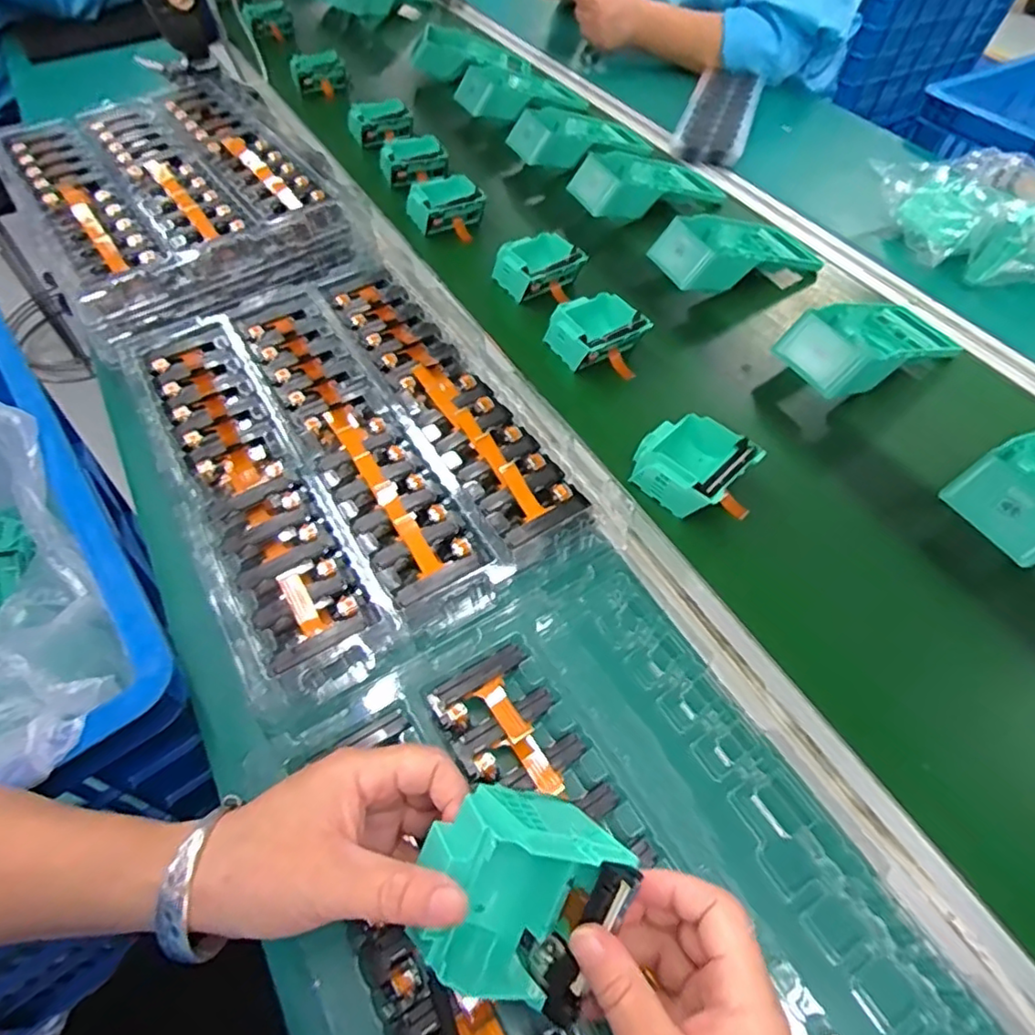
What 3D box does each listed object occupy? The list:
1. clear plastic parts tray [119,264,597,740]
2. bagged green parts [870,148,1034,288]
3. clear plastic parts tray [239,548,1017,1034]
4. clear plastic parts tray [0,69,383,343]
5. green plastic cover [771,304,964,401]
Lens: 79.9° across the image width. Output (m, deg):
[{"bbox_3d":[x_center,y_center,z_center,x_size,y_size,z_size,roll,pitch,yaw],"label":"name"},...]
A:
[{"bbox_3d":[-0.142,-0.067,0.481,0.250,0.024,0.381,-28,60,-19],"label":"clear plastic parts tray"},{"bbox_3d":[0.564,-0.353,0.691,0.233,0.086,0.185,-14,56,-11],"label":"bagged green parts"},{"bbox_3d":[0.057,0.224,0.314,0.270,0.032,0.387,-27,59,-19],"label":"clear plastic parts tray"},{"bbox_3d":[-0.344,-0.334,0.628,0.293,0.037,0.367,-32,61,-21],"label":"clear plastic parts tray"},{"bbox_3d":[0.333,-0.161,0.586,0.189,0.047,0.111,-25,58,-32],"label":"green plastic cover"}]

